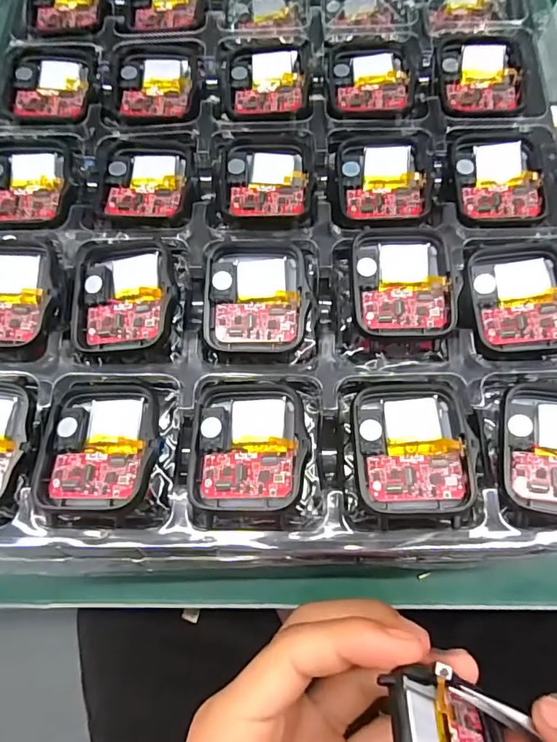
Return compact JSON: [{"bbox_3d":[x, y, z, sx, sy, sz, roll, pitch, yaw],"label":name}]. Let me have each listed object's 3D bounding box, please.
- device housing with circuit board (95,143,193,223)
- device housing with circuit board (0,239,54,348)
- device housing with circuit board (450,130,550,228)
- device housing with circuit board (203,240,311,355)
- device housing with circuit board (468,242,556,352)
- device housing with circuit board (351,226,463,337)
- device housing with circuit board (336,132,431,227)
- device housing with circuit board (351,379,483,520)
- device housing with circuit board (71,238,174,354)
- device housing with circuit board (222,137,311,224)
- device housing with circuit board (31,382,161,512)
[{"bbox_3d":[-0.055,-0.080,0.195,0.037,0.004,0.042,1,71,3],"label":"device housing with circuit board"},{"bbox_3d":[-0.103,-0.031,0.174,0.036,0.008,0.043,2,71,3],"label":"device housing with circuit board"},{"bbox_3d":[0.091,-0.080,0.192,0.037,0.006,0.045,-1,71,2],"label":"device housing with circuit board"},{"bbox_3d":[-0.008,-0.028,0.174,0.037,0.011,0.042,0,71,2],"label":"device housing with circuit board"},{"bbox_3d":[0.091,-0.028,0.175,0.036,0.008,0.041,1,71,2],"label":"device housing with circuit board"},{"bbox_3d":[0.046,-0.034,0.173,0.037,0.009,0.042,-3,70,1],"label":"device housing with circuit board"},{"bbox_3d":[0.044,-0.080,0.194,0.037,0.006,0.045,2,71,3],"label":"device housing with circuit board"},{"bbox_3d":[0.044,0.025,0.154,0.037,0.009,0.043,1,71,3],"label":"device housing with circuit board"},{"bbox_3d":[-0.058,-0.031,0.175,0.038,0.011,0.045,-2,70,2],"label":"device housing with circuit board"},{"bbox_3d":[-0.005,-0.080,0.194,0.037,0.004,0.044,-1,70,2],"label":"device housing with circuit board"},{"bbox_3d":[-0.060,0.024,0.157,0.038,0.010,0.044,-1,70,2],"label":"device housing with circuit board"}]

